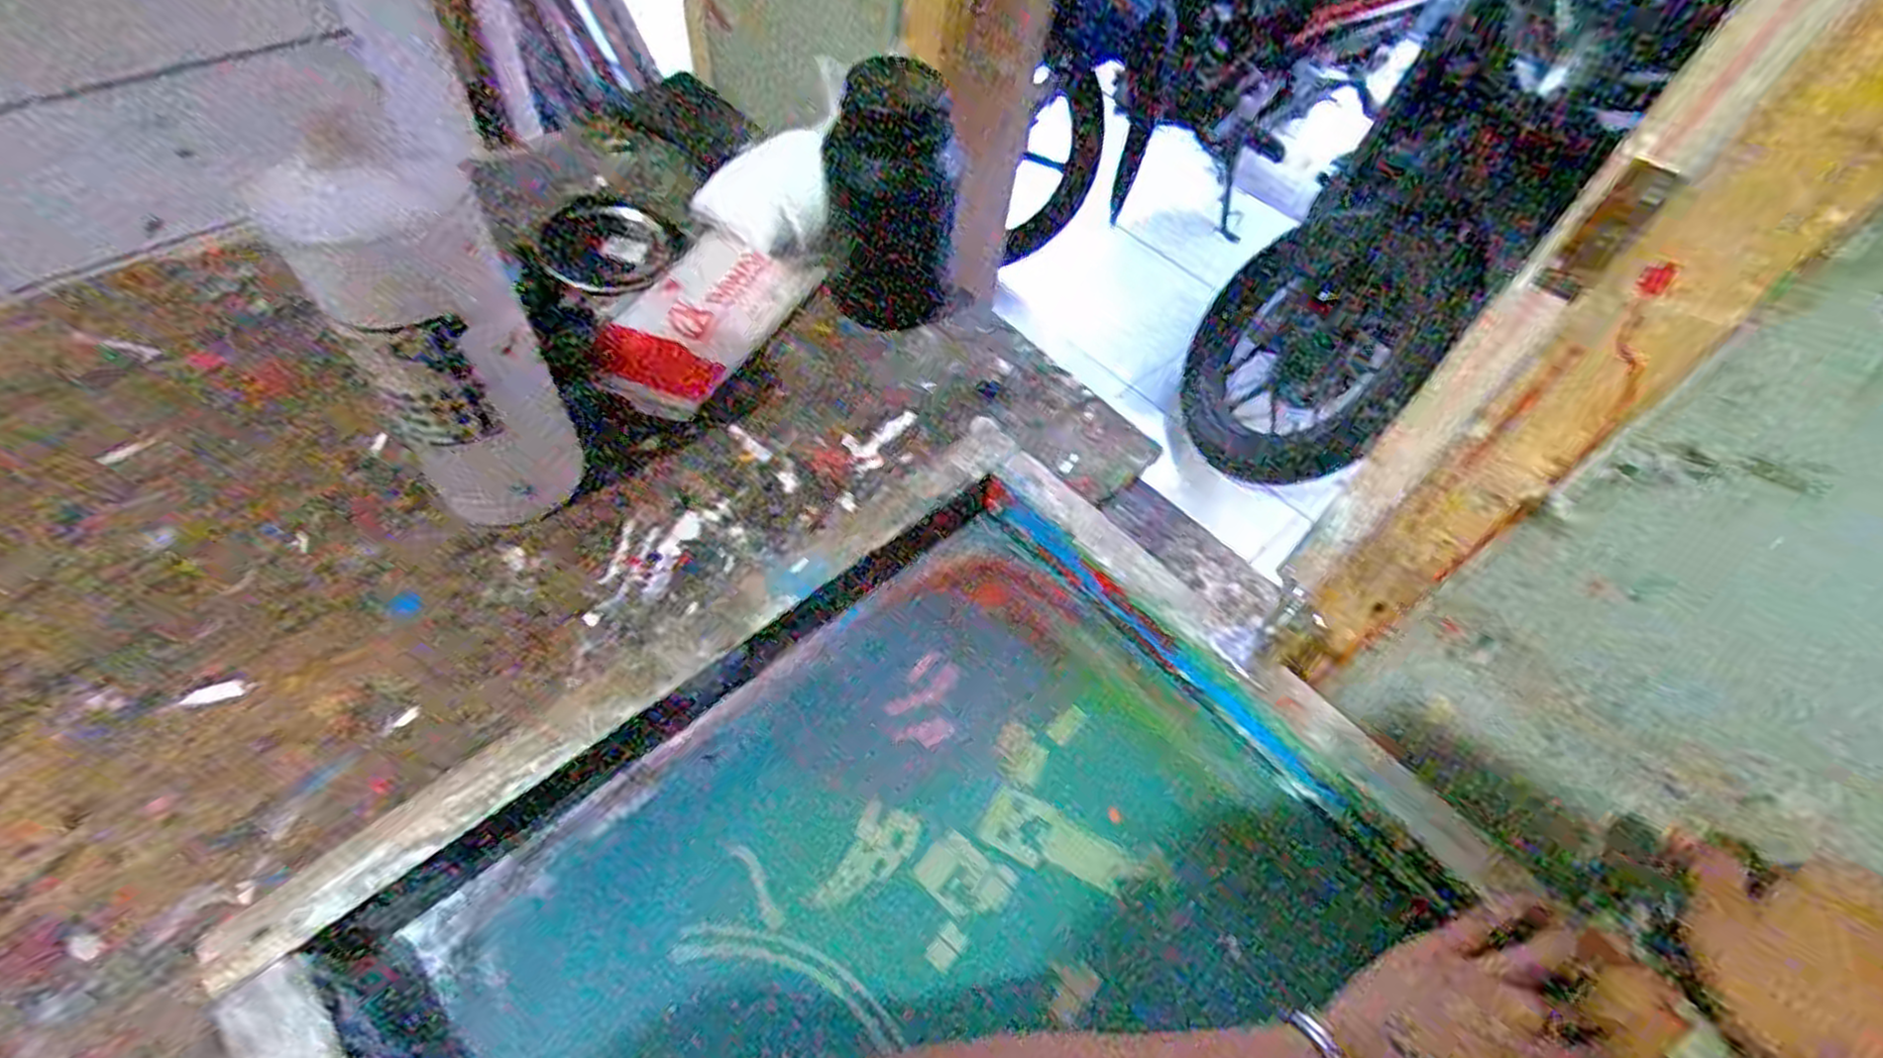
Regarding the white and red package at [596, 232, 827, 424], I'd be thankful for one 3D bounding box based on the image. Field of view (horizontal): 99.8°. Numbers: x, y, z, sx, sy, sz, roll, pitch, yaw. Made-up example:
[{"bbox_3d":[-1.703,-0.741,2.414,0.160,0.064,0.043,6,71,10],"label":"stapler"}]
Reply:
[{"bbox_3d":[-0.182,-0.156,0.584,0.101,0.027,0.175,26,56,11],"label":"white and red package"}]

